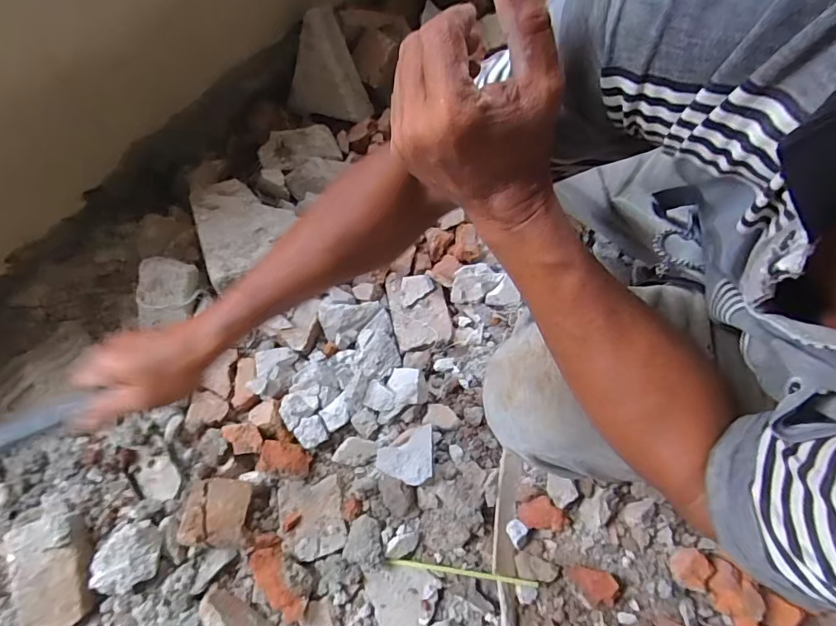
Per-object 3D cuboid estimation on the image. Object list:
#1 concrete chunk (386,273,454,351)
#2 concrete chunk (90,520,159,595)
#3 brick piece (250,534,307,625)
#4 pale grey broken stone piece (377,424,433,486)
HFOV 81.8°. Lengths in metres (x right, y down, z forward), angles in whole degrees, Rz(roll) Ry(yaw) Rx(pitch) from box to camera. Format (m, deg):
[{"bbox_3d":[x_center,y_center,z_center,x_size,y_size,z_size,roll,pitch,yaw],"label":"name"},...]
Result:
[{"bbox_3d":[0.000,-0.010,0.769,0.087,0.025,0.130,-11,69,-3],"label":"concrete chunk"},{"bbox_3d":[-0.368,0.309,0.612,0.081,0.052,0.076,0,70,-1],"label":"concrete chunk"},{"bbox_3d":[-0.185,0.344,0.626,0.045,0.038,0.114,-33,71,-11],"label":"brick piece"},{"bbox_3d":[-0.018,0.191,0.654,0.077,0.011,0.081,-9,46,7],"label":"pale grey broken stone piece"}]

